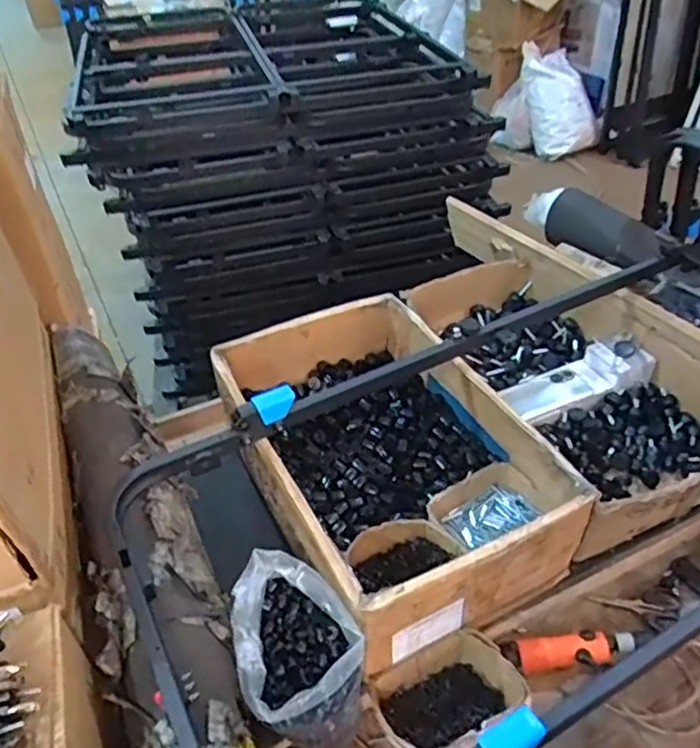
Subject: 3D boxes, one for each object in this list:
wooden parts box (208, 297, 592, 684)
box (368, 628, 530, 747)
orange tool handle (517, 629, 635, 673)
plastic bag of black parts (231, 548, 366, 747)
[{"bbox_3d":[0.045,0.110,0.980,0.348,0.148,0.541,-20,44,-19],"label":"wooden parts box"},{"bbox_3d":[0.118,0.389,0.765,0.169,0.082,0.146,-26,47,-25],"label":"box"},{"bbox_3d":[0.297,0.360,0.851,0.147,0.040,0.035,-2,41,0],"label":"orange tool handle"},{"bbox_3d":[-0.065,0.315,0.745,0.129,0.127,0.197,-19,44,-18],"label":"plastic bag of black parts"}]

